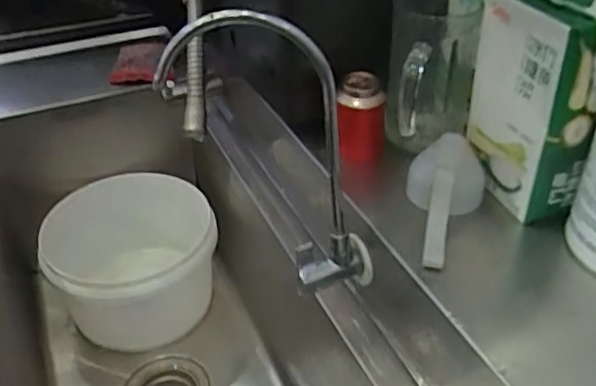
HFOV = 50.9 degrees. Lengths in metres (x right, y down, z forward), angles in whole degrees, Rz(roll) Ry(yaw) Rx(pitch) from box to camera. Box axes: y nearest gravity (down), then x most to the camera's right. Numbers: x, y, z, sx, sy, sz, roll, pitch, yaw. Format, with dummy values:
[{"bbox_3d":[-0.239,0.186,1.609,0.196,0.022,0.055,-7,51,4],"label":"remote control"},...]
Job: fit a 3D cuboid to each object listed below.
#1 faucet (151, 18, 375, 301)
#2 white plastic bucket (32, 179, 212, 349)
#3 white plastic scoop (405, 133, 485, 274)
[{"bbox_3d":[-0.020,-0.016,0.486,0.161,0.222,0.057,-6,37,-6],"label":"faucet"},{"bbox_3d":[-0.239,0.108,0.893,0.243,0.163,0.206,-8,37,-8],"label":"white plastic bucket"},{"bbox_3d":[0.106,0.002,0.478,0.057,0.049,0.102,14,39,20],"label":"white plastic scoop"}]

